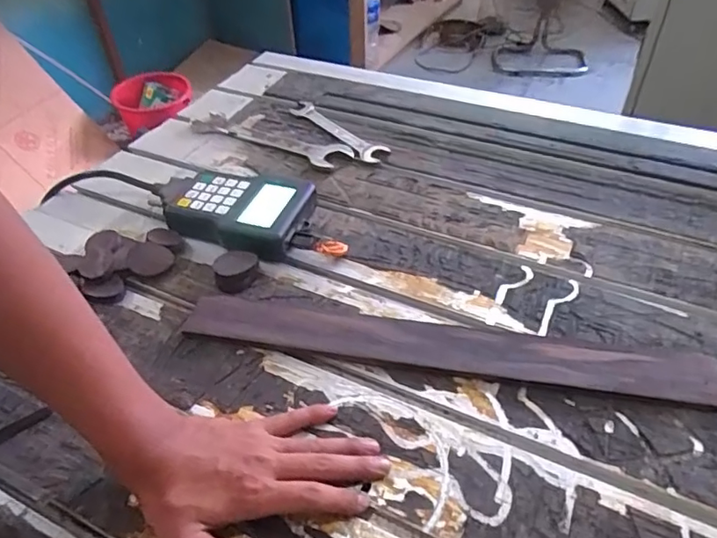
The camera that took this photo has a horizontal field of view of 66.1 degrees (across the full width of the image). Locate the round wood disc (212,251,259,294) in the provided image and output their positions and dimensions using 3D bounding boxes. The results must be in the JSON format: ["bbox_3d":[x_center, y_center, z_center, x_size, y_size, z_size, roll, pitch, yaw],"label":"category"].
[{"bbox_3d":[-0.122,0.002,0.554,0.044,0.025,0.034,-17,45,-15],"label":"round wood disc"}]

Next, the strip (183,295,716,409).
[{"bbox_3d":[0.069,0.067,0.487,0.453,0.016,0.050,7,44,10],"label":"strip"}]

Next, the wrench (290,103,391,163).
[{"bbox_3d":[-0.029,-0.193,0.767,0.032,0.010,0.183,-30,50,-27],"label":"wrench"}]

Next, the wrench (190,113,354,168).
[{"bbox_3d":[-0.126,-0.182,0.758,0.247,0.010,0.052,22,48,23],"label":"wrench"}]

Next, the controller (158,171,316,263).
[{"bbox_3d":[-0.146,-0.069,0.620,0.180,0.036,0.107,11,45,13],"label":"controller"}]

